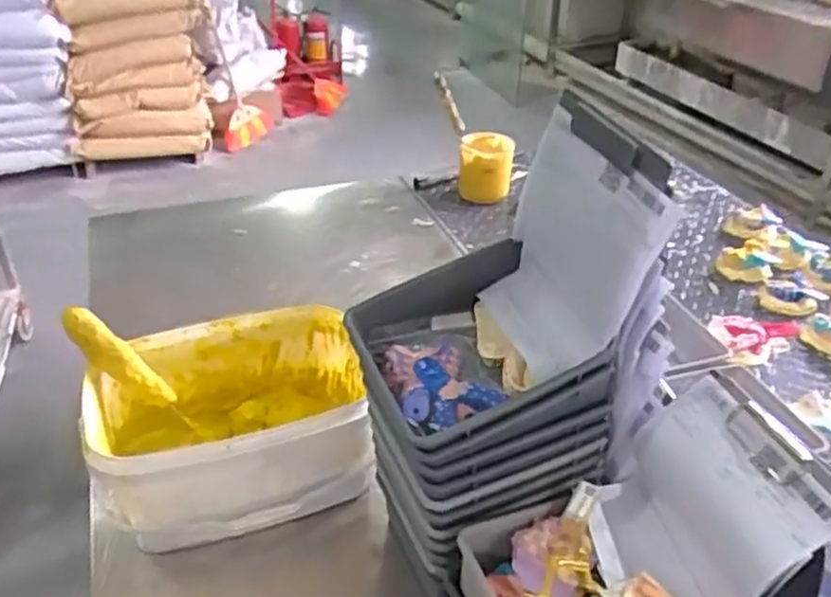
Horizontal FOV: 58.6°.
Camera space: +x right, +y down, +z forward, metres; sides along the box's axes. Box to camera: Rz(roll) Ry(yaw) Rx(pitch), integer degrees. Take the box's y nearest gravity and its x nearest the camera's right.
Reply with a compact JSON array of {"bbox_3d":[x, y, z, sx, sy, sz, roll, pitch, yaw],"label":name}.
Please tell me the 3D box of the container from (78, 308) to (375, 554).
[{"bbox_3d":[-0.195,0.135,0.805,0.276,0.138,0.216,-6,35,-10],"label":"container"}]

